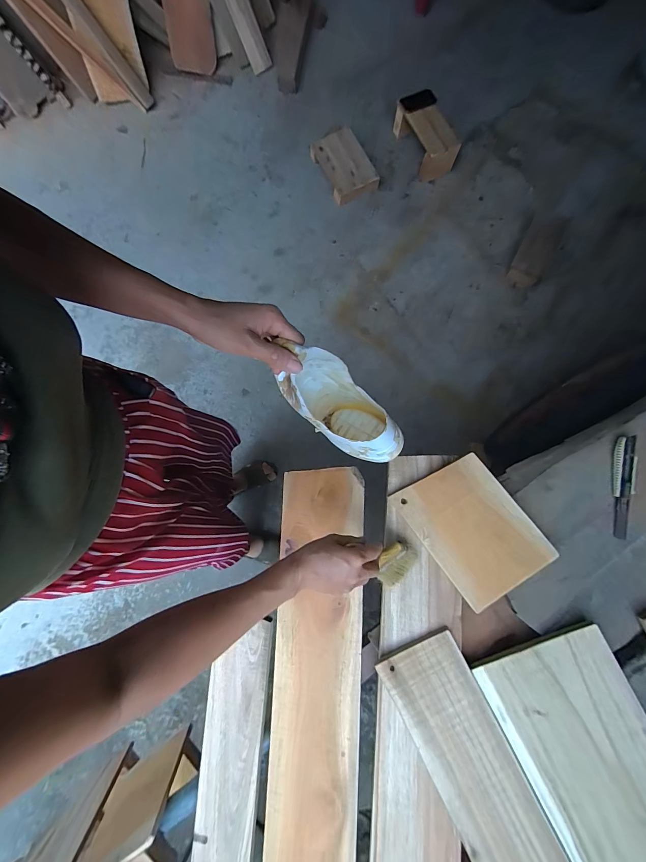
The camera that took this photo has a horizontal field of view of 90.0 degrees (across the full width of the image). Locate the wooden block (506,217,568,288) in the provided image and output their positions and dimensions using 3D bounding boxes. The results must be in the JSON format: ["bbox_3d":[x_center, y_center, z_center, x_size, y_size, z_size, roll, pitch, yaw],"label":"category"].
[{"bbox_3d":[0.890,-0.752,1.337,0.141,0.105,0.330,30,82,6],"label":"wooden block"}]

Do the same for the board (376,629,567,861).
[{"bbox_3d":[0.274,0.609,0.546,0.143,0.015,0.504,-27,81,-4],"label":"board"}]

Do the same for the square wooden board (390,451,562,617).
[{"bbox_3d":[0.269,0.173,0.587,0.176,0.012,0.238,-37,78,1],"label":"square wooden board"}]

